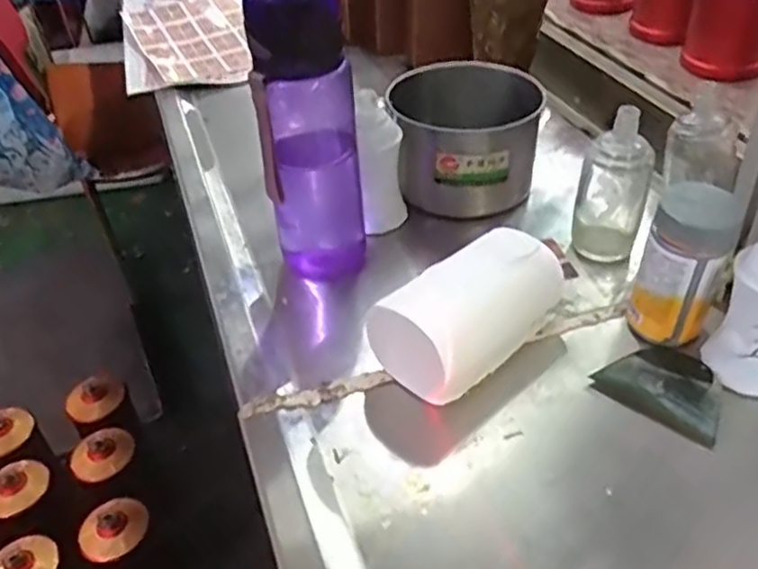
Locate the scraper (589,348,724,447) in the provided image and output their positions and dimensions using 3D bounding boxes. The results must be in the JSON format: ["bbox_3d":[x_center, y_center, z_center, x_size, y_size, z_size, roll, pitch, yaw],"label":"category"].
[{"bbox_3d":[0.192,0.068,0.482,0.080,0.010,0.052,28,65,31],"label":"scraper"}]

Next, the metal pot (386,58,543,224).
[{"bbox_3d":[0.079,-0.130,0.657,0.124,0.106,0.115,-3,39,3],"label":"metal pot"}]

